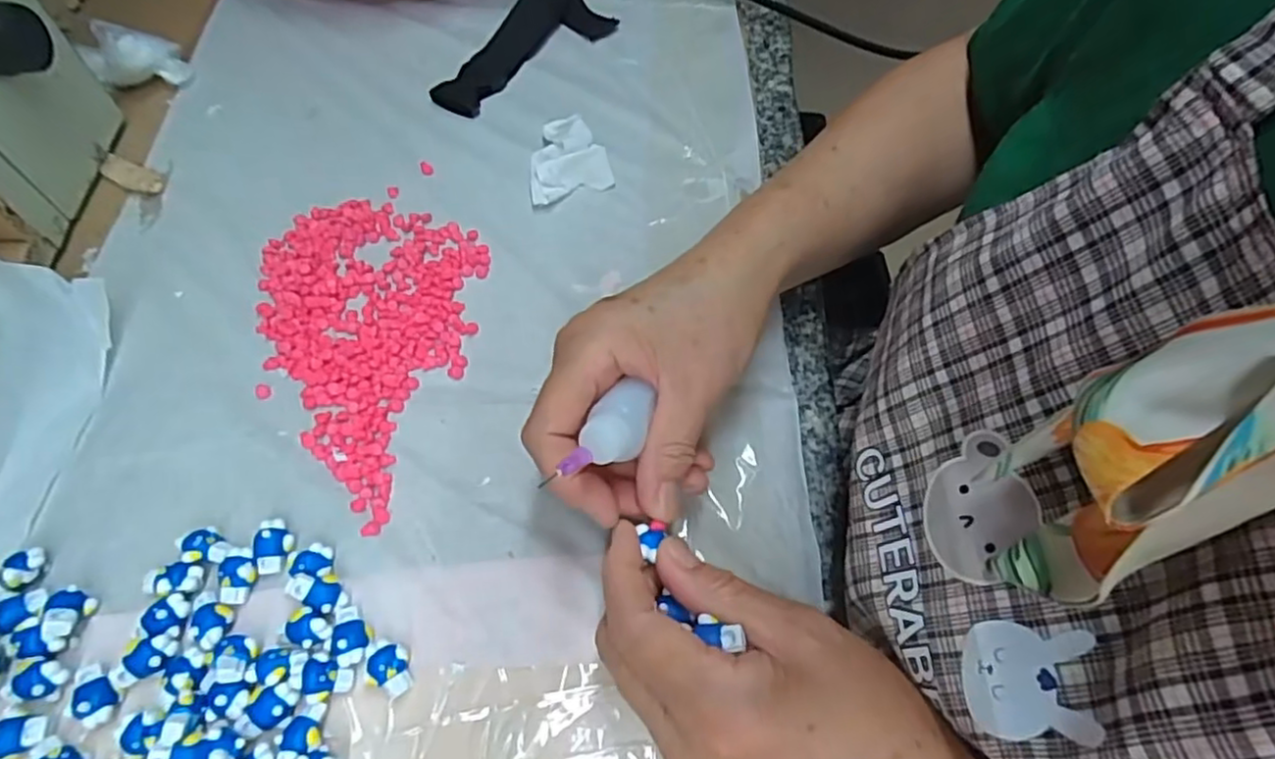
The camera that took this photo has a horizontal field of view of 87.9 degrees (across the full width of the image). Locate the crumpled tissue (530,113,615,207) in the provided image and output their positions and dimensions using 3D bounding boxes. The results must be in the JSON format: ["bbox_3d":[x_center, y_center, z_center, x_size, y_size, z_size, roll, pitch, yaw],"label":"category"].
[{"bbox_3d":[-0.043,-0.131,0.380,0.047,0.020,0.055,-17,64,-12],"label":"crumpled tissue"}]

